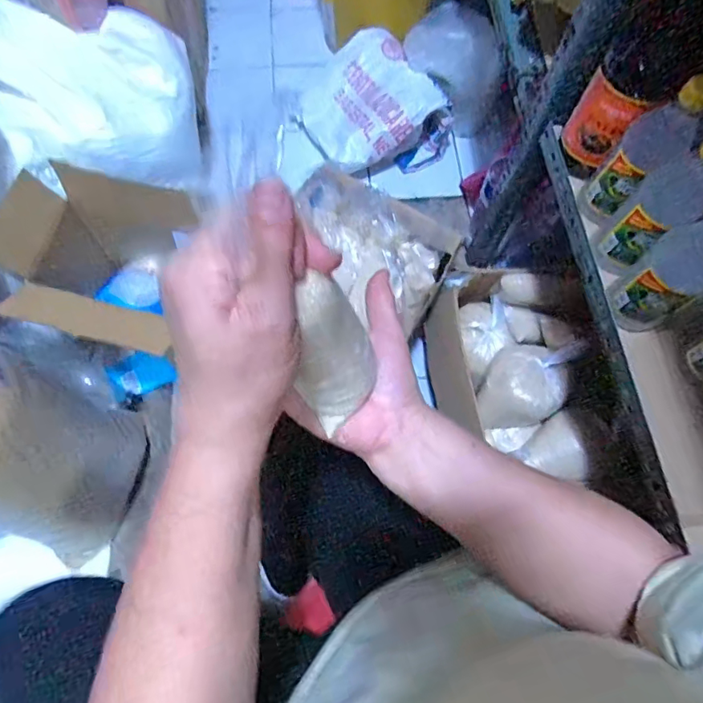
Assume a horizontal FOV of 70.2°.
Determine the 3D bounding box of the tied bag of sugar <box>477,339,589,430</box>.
[{"bbox_3d":[0.261,0.048,0.743,0.118,0.073,0.140,15,70,4],"label":"tied bag of sugar"}]

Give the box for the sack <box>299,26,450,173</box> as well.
[{"bbox_3d":[0.019,-0.535,1.072,0.235,0.139,0.302,-30,73,-12],"label":"sack"}]

